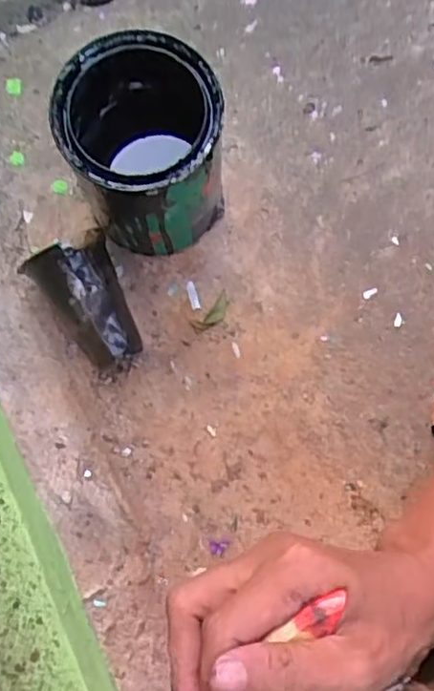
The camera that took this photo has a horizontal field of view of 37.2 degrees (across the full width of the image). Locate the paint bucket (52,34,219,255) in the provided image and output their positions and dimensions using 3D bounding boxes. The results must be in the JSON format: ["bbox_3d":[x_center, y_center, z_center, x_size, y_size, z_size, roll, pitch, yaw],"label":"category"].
[{"bbox_3d":[-0.049,-0.132,0.450,0.098,0.133,0.104,0,80,2],"label":"paint bucket"}]

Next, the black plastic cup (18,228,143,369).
[{"bbox_3d":[-0.092,-0.029,0.467,0.059,0.057,0.093,-27,80,-3],"label":"black plastic cup"}]

